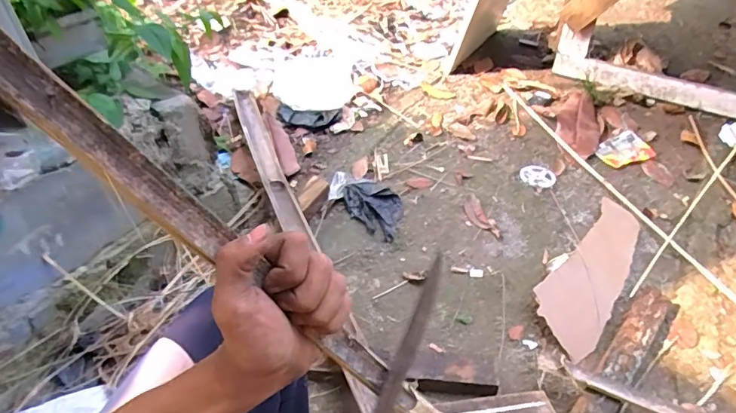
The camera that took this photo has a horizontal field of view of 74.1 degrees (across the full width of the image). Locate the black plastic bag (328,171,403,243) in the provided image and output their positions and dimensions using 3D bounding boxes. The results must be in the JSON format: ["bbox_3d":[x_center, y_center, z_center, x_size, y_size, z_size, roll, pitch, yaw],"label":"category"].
[{"bbox_3d":[0.002,-0.016,1.321,0.149,0.030,0.274,-34,52,-30],"label":"black plastic bag"}]

